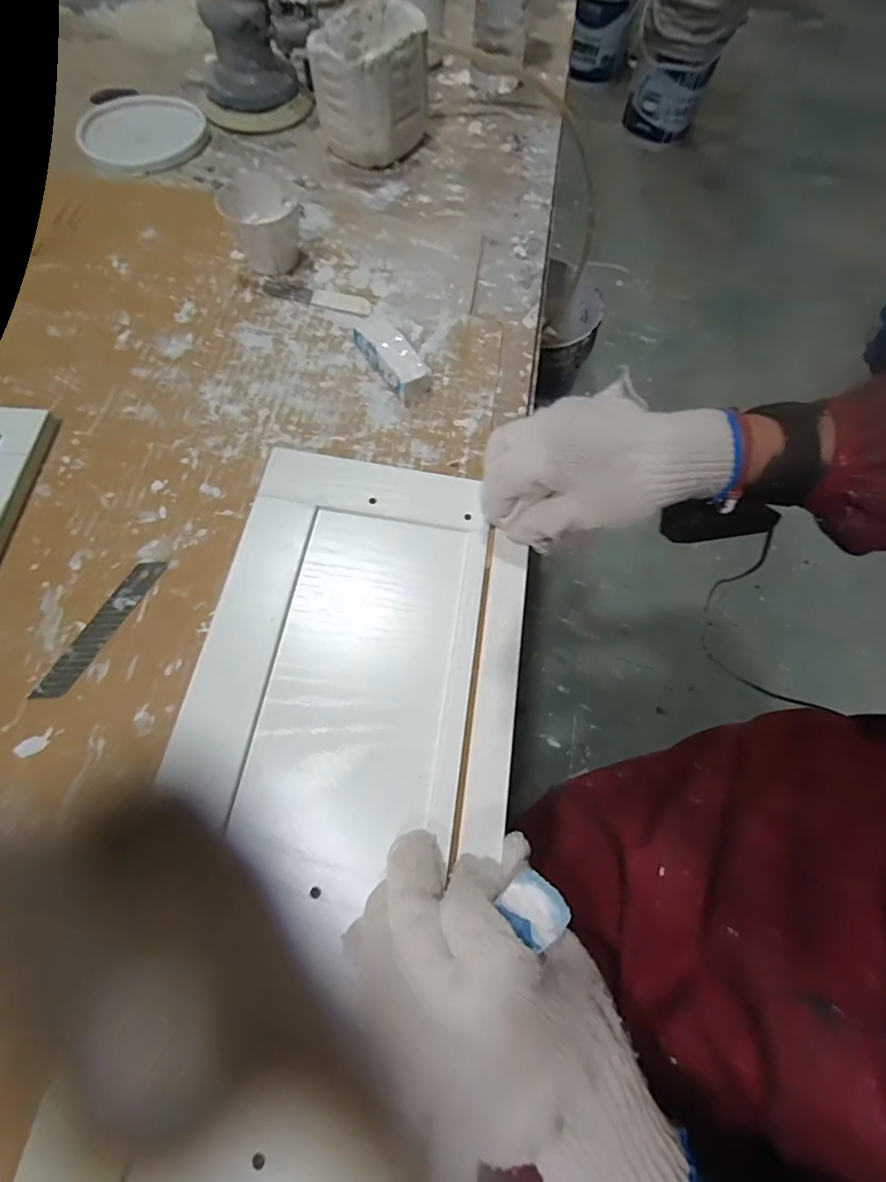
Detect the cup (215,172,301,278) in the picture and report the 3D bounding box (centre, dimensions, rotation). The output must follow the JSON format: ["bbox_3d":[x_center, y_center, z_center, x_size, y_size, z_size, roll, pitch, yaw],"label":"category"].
[{"bbox_3d":[-0.148,-0.302,0.411,0.056,0.050,0.070,-8,67,-5],"label":"cup"}]

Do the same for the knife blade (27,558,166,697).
[{"bbox_3d":[-0.205,0.020,0.297,0.018,0.004,0.097,24,68,9],"label":"knife blade"}]

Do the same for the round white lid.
[{"bbox_3d":[-0.305,-0.468,0.503,0.120,0.010,0.132,1,66,-2],"label":"round white lid"}]

